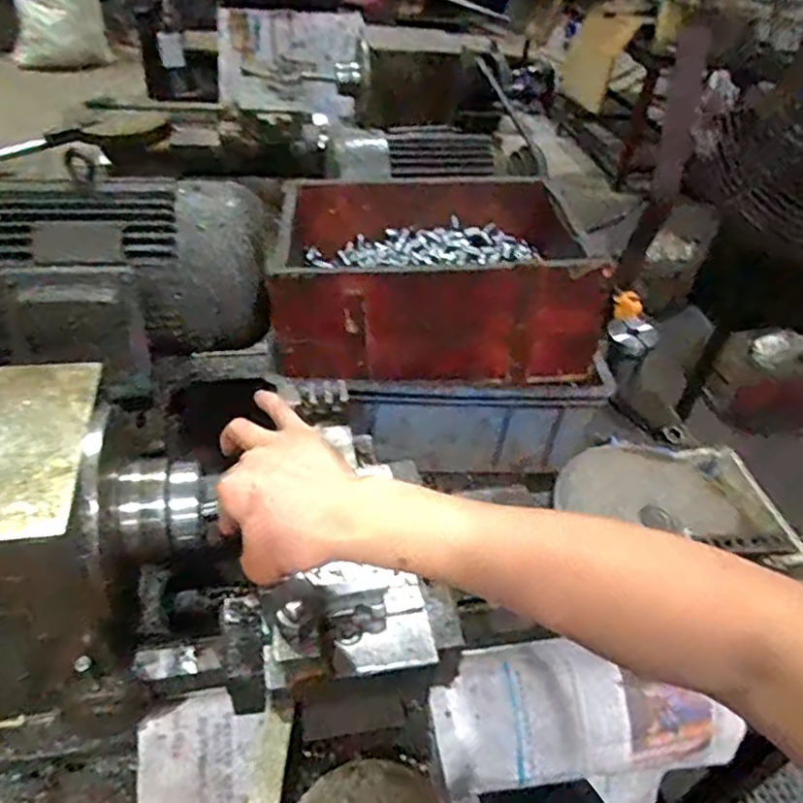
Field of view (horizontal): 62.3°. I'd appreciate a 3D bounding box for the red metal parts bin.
[{"bbox_3d":[0.036,-0.162,0.799,0.359,0.139,0.261,1,41,-6],"label":"red metal parts bin"}]

